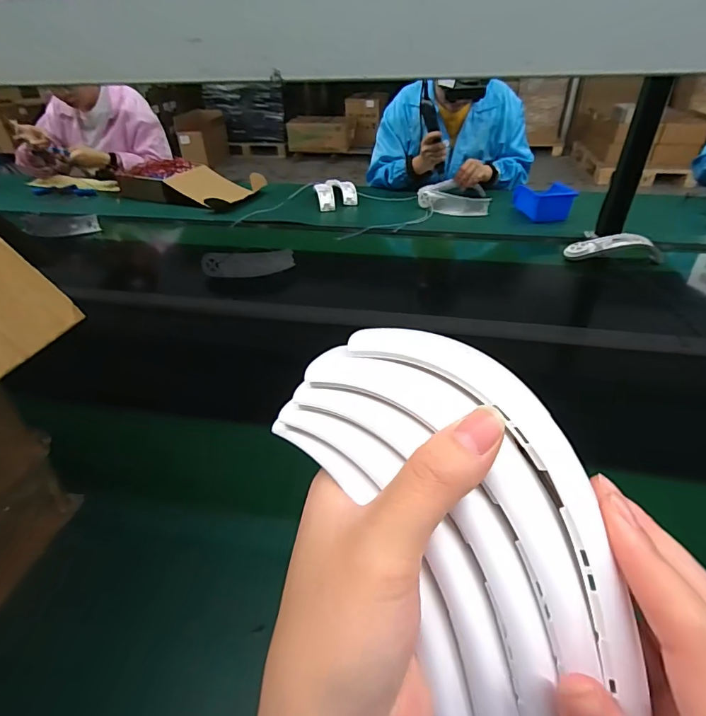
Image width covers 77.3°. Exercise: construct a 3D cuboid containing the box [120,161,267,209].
[{"bbox_3d":[-0.524,-0.567,1.437,0.474,0.080,0.257,13,40,18],"label":"box"}]

